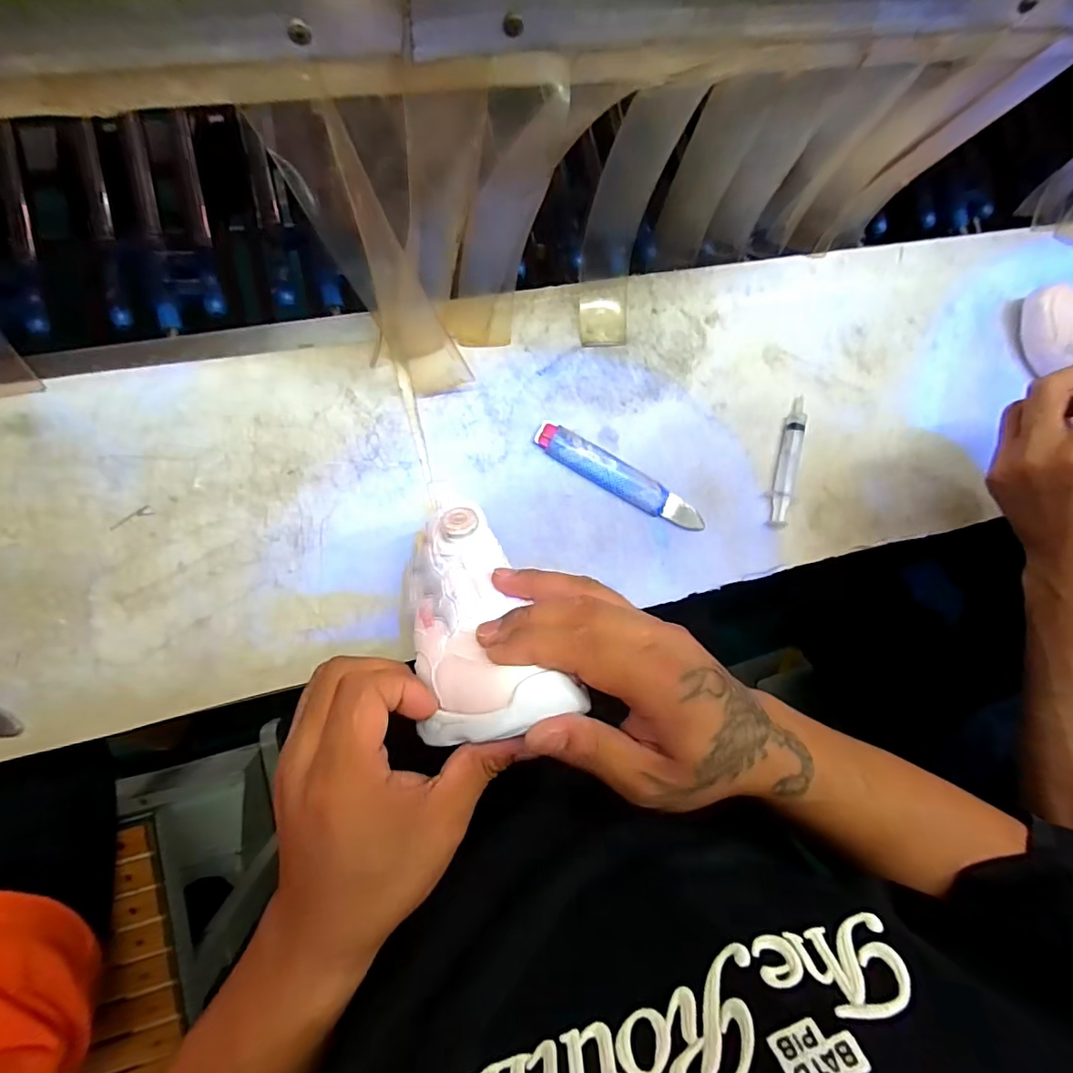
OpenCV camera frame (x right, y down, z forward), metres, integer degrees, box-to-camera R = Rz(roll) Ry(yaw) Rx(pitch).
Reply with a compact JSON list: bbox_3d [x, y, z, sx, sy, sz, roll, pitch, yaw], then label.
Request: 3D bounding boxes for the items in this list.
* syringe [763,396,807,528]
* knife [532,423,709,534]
[{"bbox_3d":[0.233,-0.069,0.494,0.022,0.013,0.125,16,83,-7],"label":"syringe"},{"bbox_3d":[0.075,-0.051,0.466,0.164,0.014,0.029,30,81,-5],"label":"knife"}]

